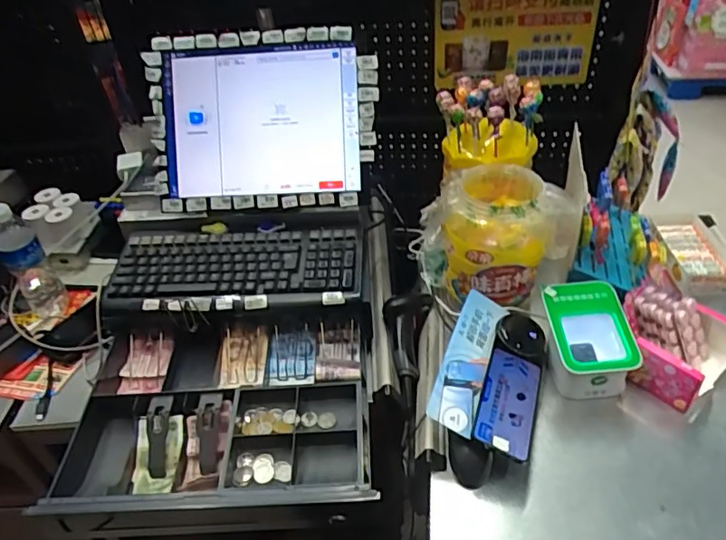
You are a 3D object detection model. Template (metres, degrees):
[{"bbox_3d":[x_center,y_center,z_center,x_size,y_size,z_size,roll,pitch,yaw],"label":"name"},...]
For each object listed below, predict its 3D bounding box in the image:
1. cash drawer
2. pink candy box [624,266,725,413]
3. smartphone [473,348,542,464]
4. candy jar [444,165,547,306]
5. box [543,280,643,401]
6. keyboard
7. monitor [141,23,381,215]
[{"bbox_3d":[-0.211,0.195,0.736,0.439,0.071,0.297,-3,40,3],"label":"cash drawer"},{"bbox_3d":[0.447,0.105,0.775,0.142,0.112,0.141,31,51,34],"label":"pink candy box"},{"bbox_3d":[0.192,0.171,0.701,0.074,0.010,0.164,20,43,8],"label":"smartphone"},{"bbox_3d":[0.201,-0.057,0.837,0.153,0.169,0.154,-3,40,2],"label":"candy jar"},{"bbox_3d":[0.320,0.107,0.775,0.104,0.115,0.137,-4,40,-1],"label":"box"},{"bbox_3d":[-0.203,-0.013,0.843,0.395,0.026,0.143,0,40,6],"label":"keyboard"},{"bbox_3d":[-0.166,-0.246,0.881,0.371,0.041,0.297,-2,86,8],"label":"monitor"}]

